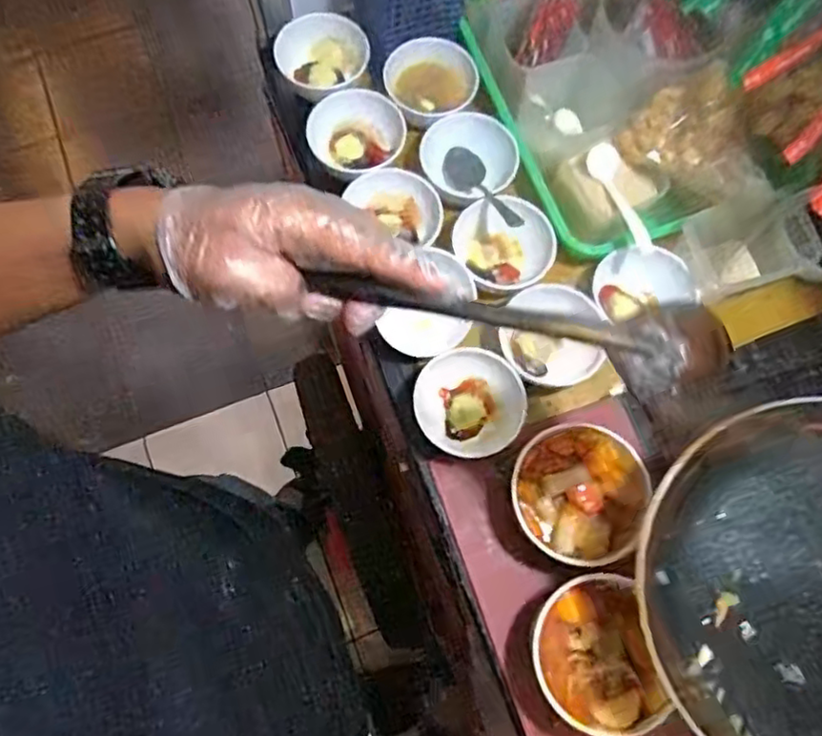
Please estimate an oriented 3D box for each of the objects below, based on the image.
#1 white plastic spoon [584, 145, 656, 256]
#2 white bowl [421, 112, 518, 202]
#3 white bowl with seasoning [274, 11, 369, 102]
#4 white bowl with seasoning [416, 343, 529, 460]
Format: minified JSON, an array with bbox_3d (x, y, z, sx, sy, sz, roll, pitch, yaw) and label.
[{"bbox_3d":[0.189,-0.150,0.584,0.024,0.014,0.106,-25,87,-8],"label":"white plastic spoon"},{"bbox_3d":[0.056,-0.201,0.640,0.085,0.041,0.096,23,73,6],"label":"white bowl"},{"bbox_3d":[-0.090,-0.306,0.668,0.087,0.052,0.092,0,72,-1],"label":"white bowl with seasoning"},{"bbox_3d":[0.051,0.031,0.563,0.093,0.046,0.083,-11,73,-4],"label":"white bowl with seasoning"}]

